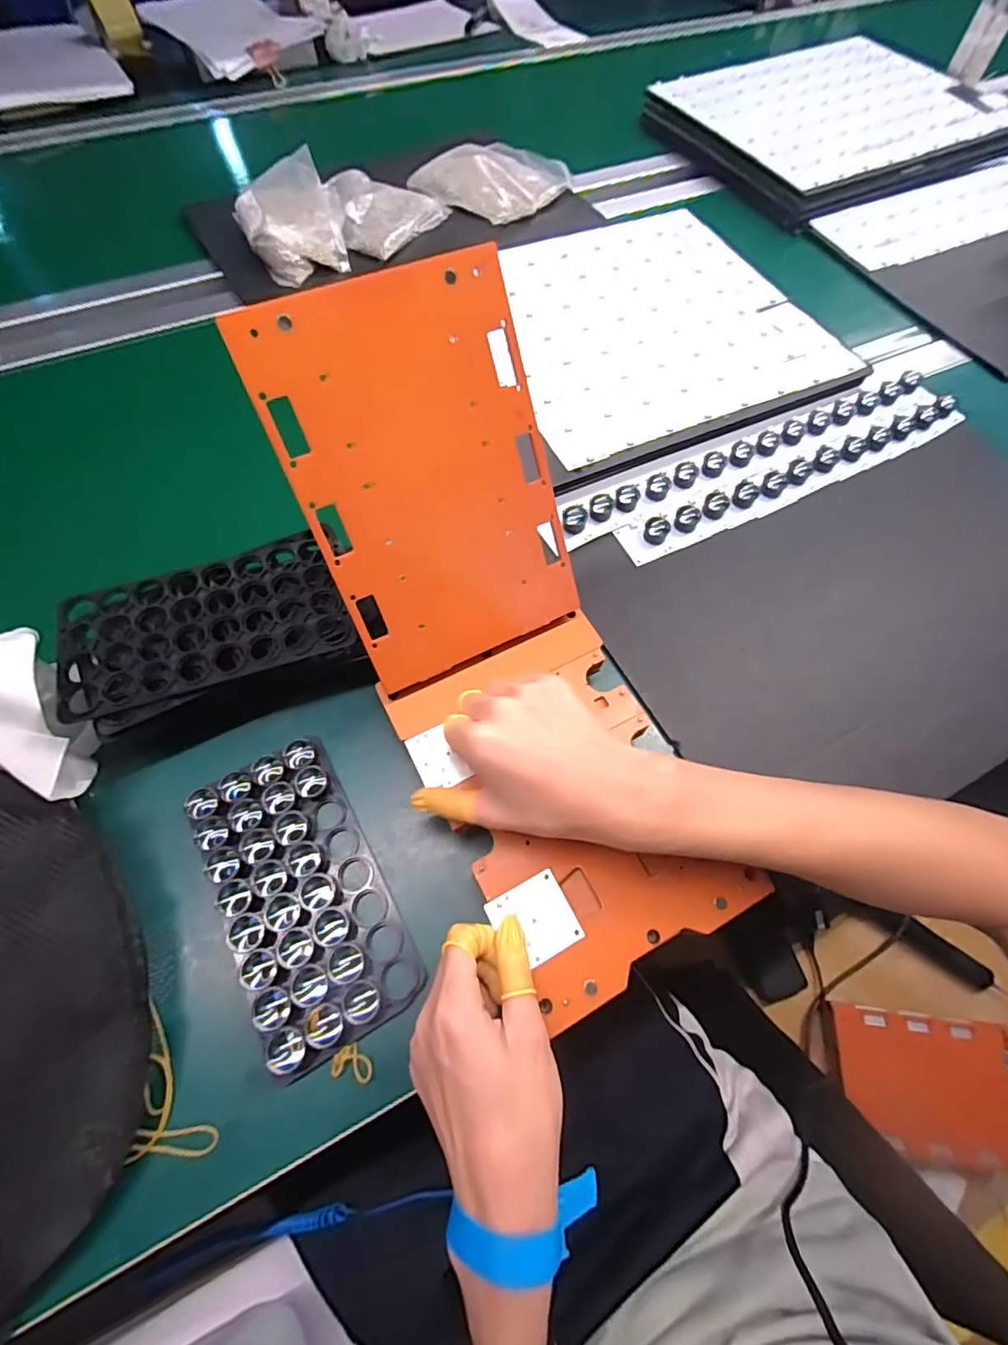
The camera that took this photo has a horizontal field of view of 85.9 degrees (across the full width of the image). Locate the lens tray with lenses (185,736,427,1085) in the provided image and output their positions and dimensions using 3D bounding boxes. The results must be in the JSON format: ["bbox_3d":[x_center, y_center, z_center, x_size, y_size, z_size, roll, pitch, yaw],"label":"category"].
[{"bbox_3d":[-0.134,0.142,0.358,0.096,0.024,0.188,-27,70,-12],"label":"lens tray with lenses"}]

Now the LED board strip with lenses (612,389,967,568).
[{"bbox_3d":[0.291,-0.194,0.523,0.393,0.015,0.043,-23,69,-11],"label":"LED board strip with lenses"}]

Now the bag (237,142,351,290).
[{"bbox_3d":[-0.263,-0.554,0.667,0.116,0.051,0.155,-23,69,-11],"label":"bag"}]

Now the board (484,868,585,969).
[{"bbox_3d":[0.019,0.152,0.332,0.047,0.004,0.044,-26,69,-12],"label":"board"}]

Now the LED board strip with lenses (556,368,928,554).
[{"bbox_3d":[0.248,-0.220,0.534,0.440,0.013,0.043,-24,69,-11],"label":"LED board strip with lenses"}]

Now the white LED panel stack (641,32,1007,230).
[{"bbox_3d":[0.494,-0.853,0.826,0.506,0.039,0.387,-22,69,-11],"label":"white LED panel stack"}]

